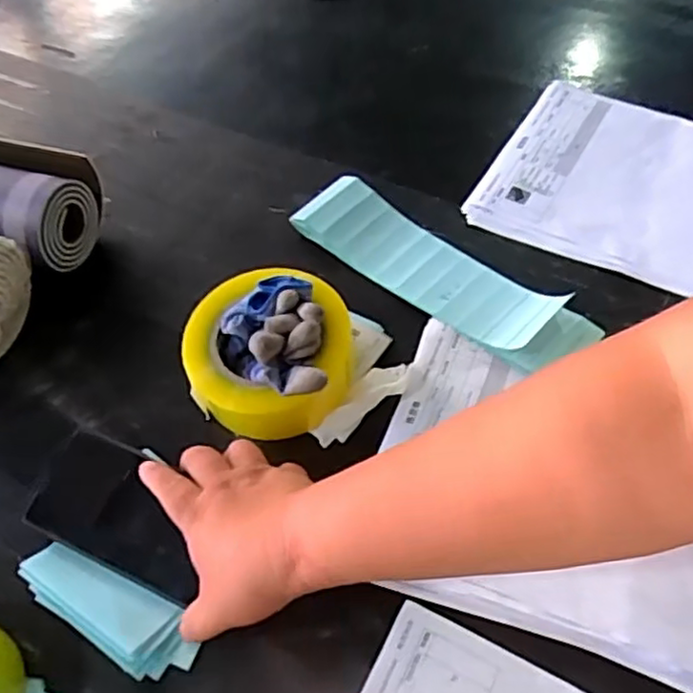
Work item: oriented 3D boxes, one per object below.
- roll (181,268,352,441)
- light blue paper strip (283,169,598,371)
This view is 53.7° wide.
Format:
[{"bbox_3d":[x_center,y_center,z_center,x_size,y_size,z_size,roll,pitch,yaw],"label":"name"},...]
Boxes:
[{"bbox_3d":[-0.058,0.006,0.520,0.121,0.057,0.122,-2,55,2],"label":"roll"},{"bbox_3d":[0.073,-0.068,0.576,0.260,0.019,0.073,36,64,25],"label":"light blue paper strip"}]

